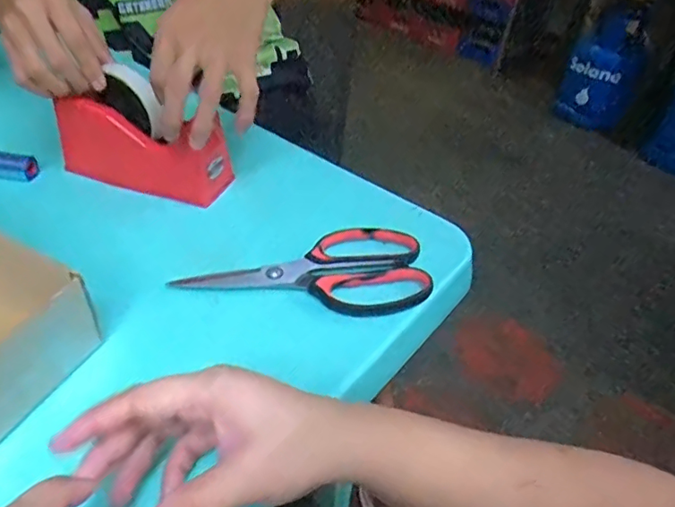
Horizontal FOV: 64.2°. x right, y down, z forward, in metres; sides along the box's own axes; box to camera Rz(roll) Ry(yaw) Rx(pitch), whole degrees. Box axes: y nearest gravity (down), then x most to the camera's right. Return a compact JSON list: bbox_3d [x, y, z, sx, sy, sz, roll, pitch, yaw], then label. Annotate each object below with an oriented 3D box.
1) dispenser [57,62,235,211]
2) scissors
[{"bbox_3d":[-0.186,-0.114,0.511,0.162,0.097,0.052,10,41,7],"label":"dispenser"},{"bbox_3d":[-0.027,0.010,0.452,0.203,0.012,0.091,3,41,-2],"label":"scissors"}]

